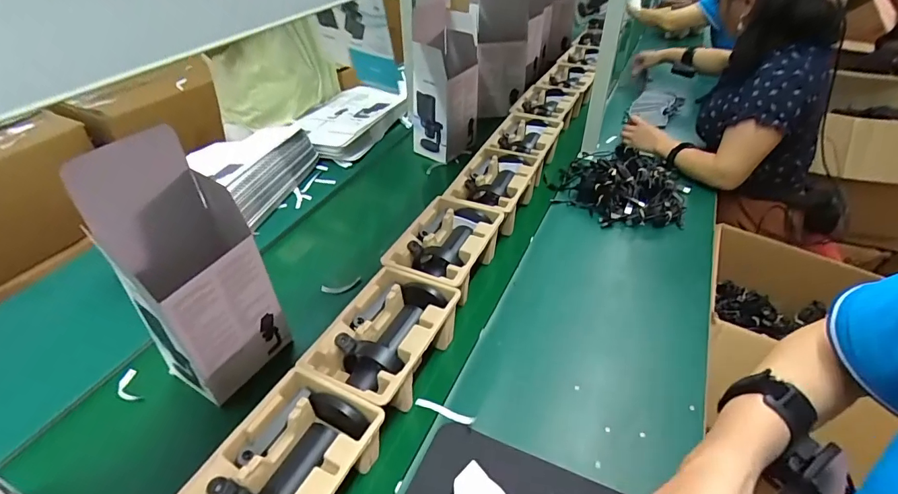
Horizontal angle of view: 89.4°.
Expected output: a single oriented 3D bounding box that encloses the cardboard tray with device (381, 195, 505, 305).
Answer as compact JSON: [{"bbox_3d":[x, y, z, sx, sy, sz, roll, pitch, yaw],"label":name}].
[{"bbox_3d":[-0.006,0.017,0.850,0.150,0.103,0.227,19,41,16],"label":"cardboard tray with device"}]

